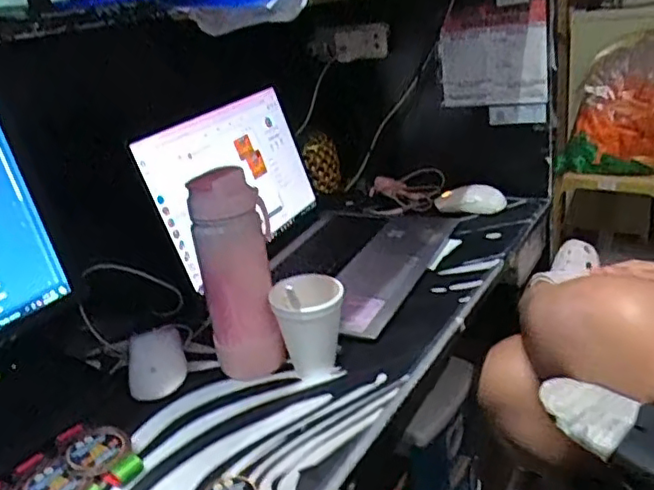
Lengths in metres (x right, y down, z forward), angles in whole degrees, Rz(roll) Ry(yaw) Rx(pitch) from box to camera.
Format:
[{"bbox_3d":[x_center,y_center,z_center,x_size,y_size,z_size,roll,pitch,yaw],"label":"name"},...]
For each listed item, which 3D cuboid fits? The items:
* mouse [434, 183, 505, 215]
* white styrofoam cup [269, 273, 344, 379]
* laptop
[{"bbox_3d":[0.237,-0.079,1.028,0.116,0.038,0.051,5,27,28],"label":"mouse"},{"bbox_3d":[-0.020,0.082,0.655,0.072,0.100,0.071,-2,28,1],"label":"white styrofoam cup"},{"bbox_3d":[-0.016,-0.084,0.877,0.339,0.185,0.358,12,31,25],"label":"laptop"}]

